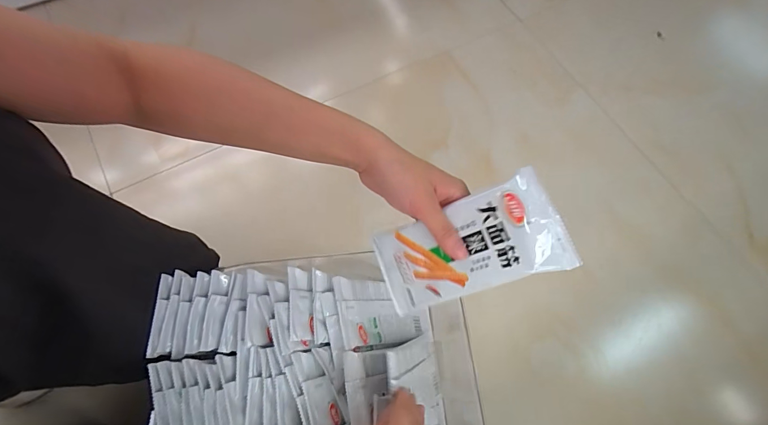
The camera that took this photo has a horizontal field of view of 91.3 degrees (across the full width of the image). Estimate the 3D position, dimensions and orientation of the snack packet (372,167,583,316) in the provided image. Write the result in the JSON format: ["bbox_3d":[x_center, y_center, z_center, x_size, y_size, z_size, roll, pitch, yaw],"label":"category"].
[{"bbox_3d":[0.062,0.032,0.313,0.160,0.011,0.074,-27,84,35],"label":"snack packet"}]

